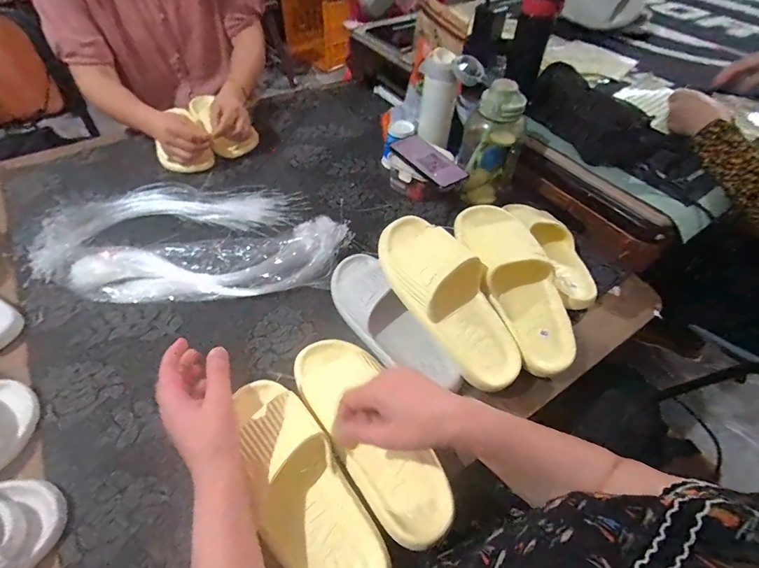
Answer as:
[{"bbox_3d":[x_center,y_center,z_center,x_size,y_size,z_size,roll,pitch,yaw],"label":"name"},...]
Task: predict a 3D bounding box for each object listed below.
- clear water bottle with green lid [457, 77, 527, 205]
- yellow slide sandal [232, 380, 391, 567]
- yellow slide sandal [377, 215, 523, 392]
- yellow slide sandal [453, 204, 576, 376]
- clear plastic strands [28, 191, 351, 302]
[{"bbox_3d":[0.203,-0.253,0.713,0.104,0.201,0.106,12,52,7],"label":"clear water bottle with green lid"},{"bbox_3d":[-0.088,0.204,0.410,0.090,0.052,0.259,-28,57,-22],"label":"yellow slide sandal"},{"bbox_3d":[0.096,0.011,0.512,0.104,0.074,0.261,-29,78,-23],"label":"yellow slide sandal"},{"bbox_3d":[0.191,-0.005,0.548,0.104,0.063,0.261,-16,71,-14],"label":"yellow slide sandal"},{"bbox_3d":[-0.315,-0.086,0.671,0.512,0.034,0.275,-5,52,-6],"label":"clear plastic strands"}]

